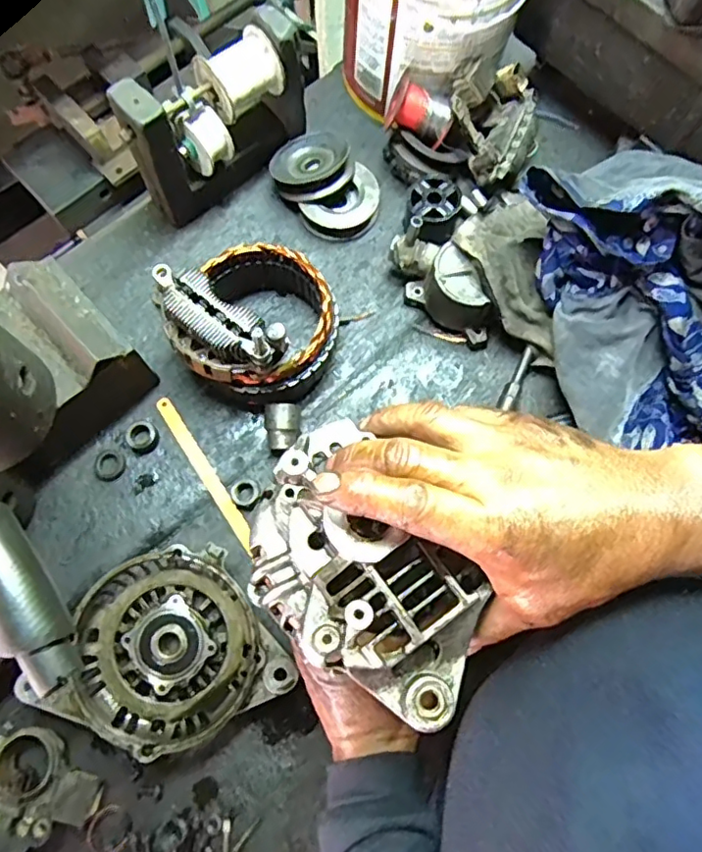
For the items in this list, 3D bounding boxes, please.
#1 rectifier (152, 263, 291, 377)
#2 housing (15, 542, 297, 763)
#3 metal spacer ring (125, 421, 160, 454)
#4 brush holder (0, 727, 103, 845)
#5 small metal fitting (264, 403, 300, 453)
[{"bbox_3d":[-0.108,-0.078,0.446,0.113,0.035,0.056,34,76,11],"label":"rectifier"},{"bbox_3d":[-0.152,0.177,0.447,0.173,0.045,0.139,-27,74,-8],"label":"housing"},{"bbox_3d":[-0.182,0.009,0.503,0.026,0.010,0.029,-41,77,-11],"label":"metal spacer ring"},{"bbox_3d":[-0.231,0.265,0.431,0.087,0.028,0.065,22,74,7],"label":"brush holder"},{"bbox_3d":[-0.059,0.000,0.502,0.028,0.023,0.041,-5,100,-4],"label":"small metal fitting"}]

